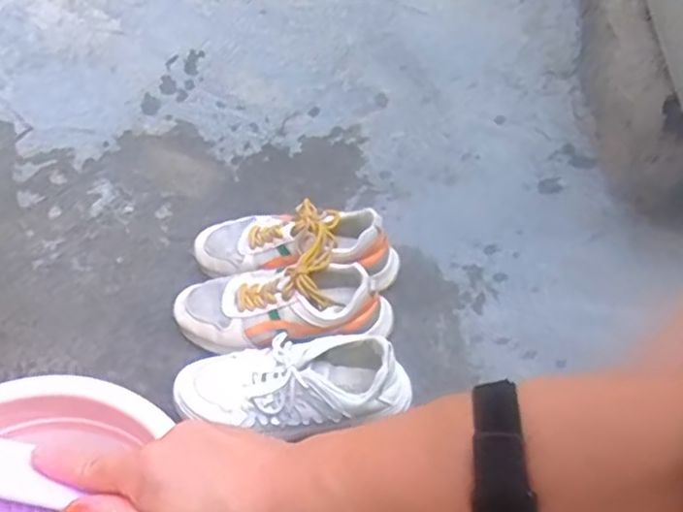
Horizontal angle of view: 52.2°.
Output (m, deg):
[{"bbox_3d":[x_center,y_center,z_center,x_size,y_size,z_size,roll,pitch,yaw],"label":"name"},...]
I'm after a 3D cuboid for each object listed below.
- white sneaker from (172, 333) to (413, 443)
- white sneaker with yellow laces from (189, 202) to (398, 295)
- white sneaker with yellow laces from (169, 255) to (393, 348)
[{"bbox_3d":[-0.052,0.136,0.748,0.242,0.091,0.100,6,55,6],"label":"white sneaker"},{"bbox_3d":[-0.055,-0.012,0.860,0.246,0.095,0.094,11,54,9],"label":"white sneaker with yellow laces"},{"bbox_3d":[-0.067,0.061,0.808,0.247,0.091,0.094,3,53,3],"label":"white sneaker with yellow laces"}]

